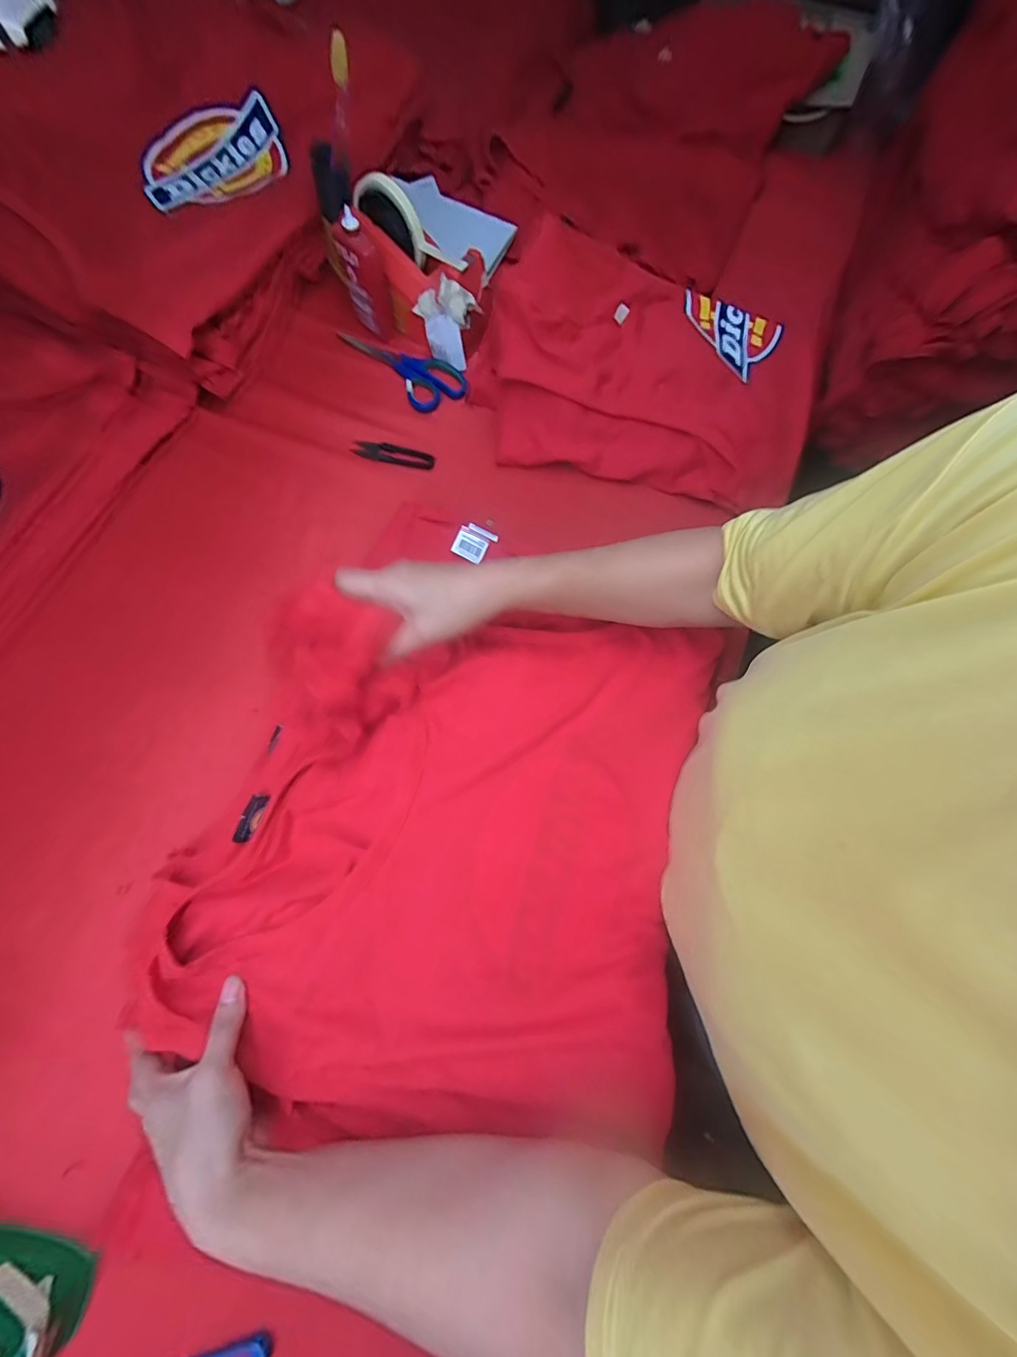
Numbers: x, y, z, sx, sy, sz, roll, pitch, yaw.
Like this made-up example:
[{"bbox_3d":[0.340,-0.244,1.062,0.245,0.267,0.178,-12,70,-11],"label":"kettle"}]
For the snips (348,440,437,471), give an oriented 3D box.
[{"bbox_3d":[-0.134,-0.261,0.512,0.095,0.009,0.022,13,74,5],"label":"snips"}]

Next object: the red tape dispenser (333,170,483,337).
[{"bbox_3d":[-0.108,-0.472,0.511,0.159,0.108,0.092,17,75,6],"label":"red tape dispenser"}]

